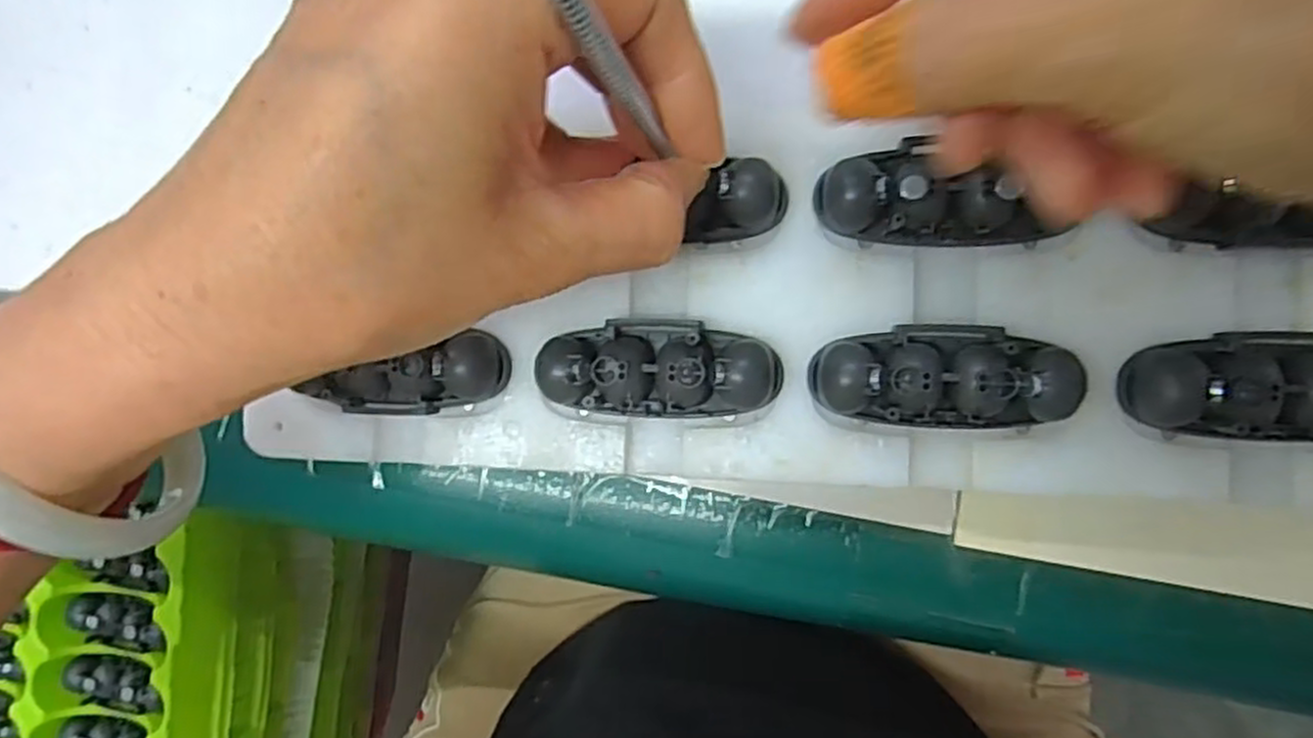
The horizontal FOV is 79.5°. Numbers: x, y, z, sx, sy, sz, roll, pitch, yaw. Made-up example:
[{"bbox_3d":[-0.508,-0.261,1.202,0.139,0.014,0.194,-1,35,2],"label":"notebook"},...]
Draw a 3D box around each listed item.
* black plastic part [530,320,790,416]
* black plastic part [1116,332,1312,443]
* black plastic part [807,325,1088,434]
[{"bbox_3d":[0.000,0.000,0.204,0.061,0.014,0.025,2,91,9],"label":"black plastic part"},{"bbox_3d":[0.142,0.004,0.179,0.061,0.012,0.024,2,91,9],"label":"black plastic part"},{"bbox_3d":[0.071,0.003,0.194,0.063,0.017,0.026,0,91,9],"label":"black plastic part"}]

